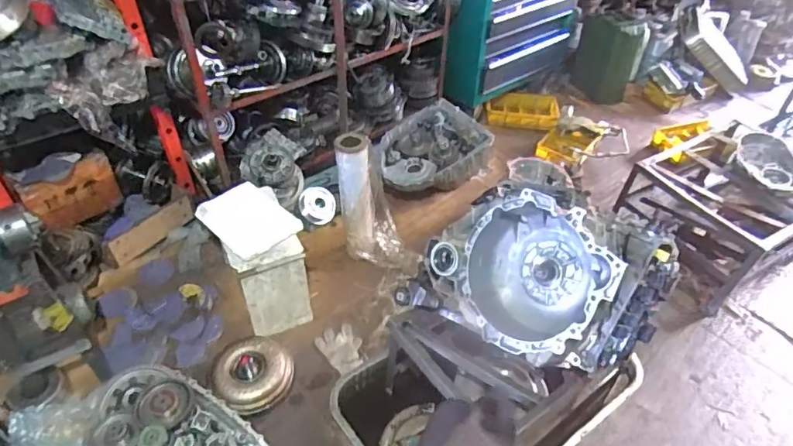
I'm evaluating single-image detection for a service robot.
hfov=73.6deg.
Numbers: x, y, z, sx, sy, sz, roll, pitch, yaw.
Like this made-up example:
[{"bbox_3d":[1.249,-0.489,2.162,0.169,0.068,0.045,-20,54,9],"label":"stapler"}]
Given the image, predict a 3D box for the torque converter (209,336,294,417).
[{"bbox_3d":[-0.418,0.435,1.535,0.218,0.088,0.228,-34,53,-31],"label":"torque converter"}]

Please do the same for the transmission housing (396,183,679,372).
[{"bbox_3d":[0.346,0.116,1.251,0.502,0.352,0.327,26,12,39],"label":"transmission housing"}]

